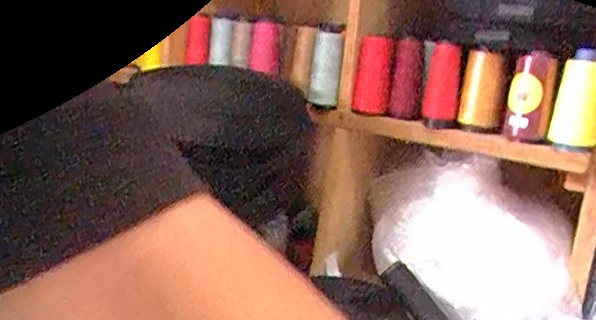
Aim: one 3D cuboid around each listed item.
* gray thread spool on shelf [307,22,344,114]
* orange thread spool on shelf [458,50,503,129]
[{"bbox_3d":[0.039,-0.133,0.859,0.036,0.117,0.040,3,14,-9],"label":"gray thread spool on shelf"},{"bbox_3d":[0.228,-0.087,0.751,0.043,0.091,0.038,10,15,15],"label":"orange thread spool on shelf"}]

